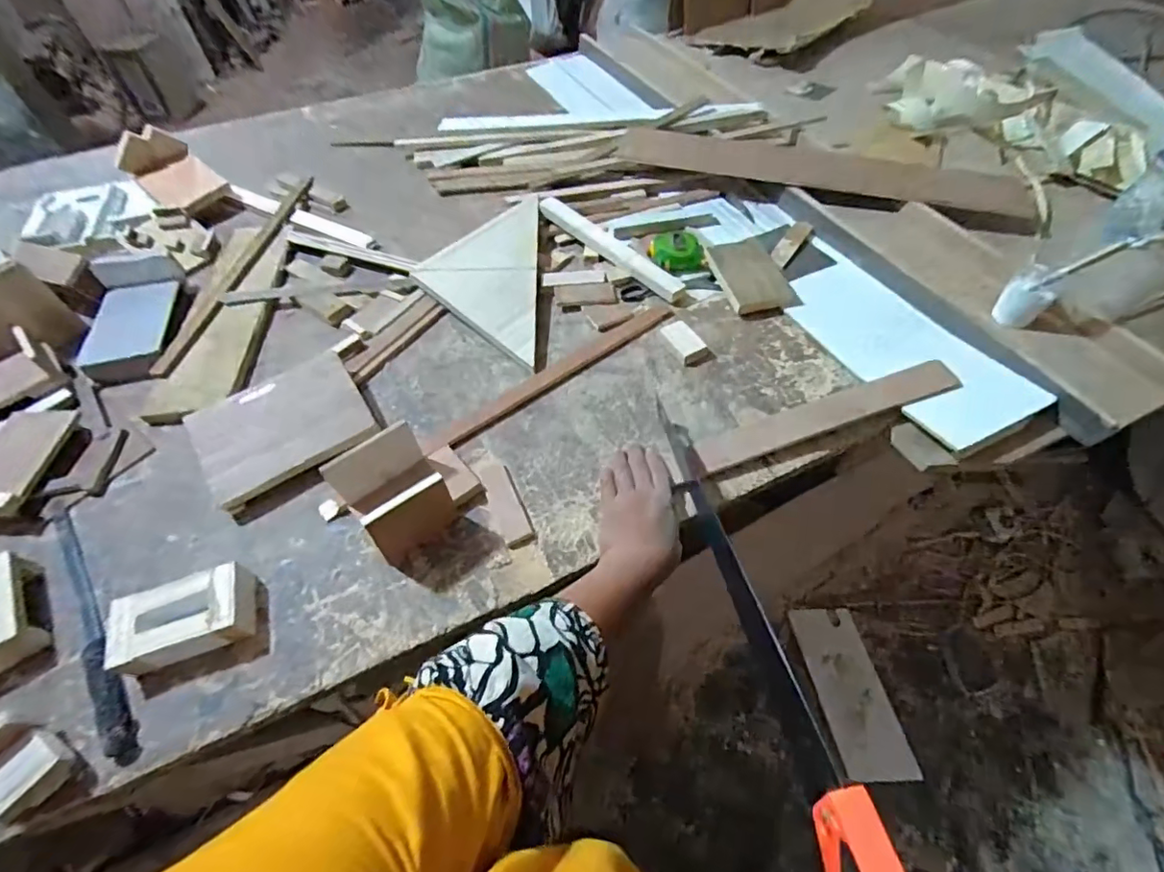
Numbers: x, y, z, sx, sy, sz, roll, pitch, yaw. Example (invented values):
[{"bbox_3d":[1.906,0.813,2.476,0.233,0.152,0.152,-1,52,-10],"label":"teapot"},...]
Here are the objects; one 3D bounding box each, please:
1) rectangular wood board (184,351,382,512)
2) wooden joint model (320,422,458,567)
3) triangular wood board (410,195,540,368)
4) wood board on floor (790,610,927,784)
[{"bbox_3d":[-0.341,-0.014,0.608,0.178,0.018,0.133,-30,72,-15],"label":"rectangular wood board"},{"bbox_3d":[-0.184,0.049,0.551,0.116,0.080,0.114,-38,63,-22],"label":"wooden joint model"},{"bbox_3d":[-0.148,-0.235,0.756,0.167,0.020,0.309,0,57,0],"label":"triangular wood board"},{"bbox_3d":[0.605,0.563,1.196,0.141,0.021,0.356,-6,55,-4],"label":"wood board on floor"}]

